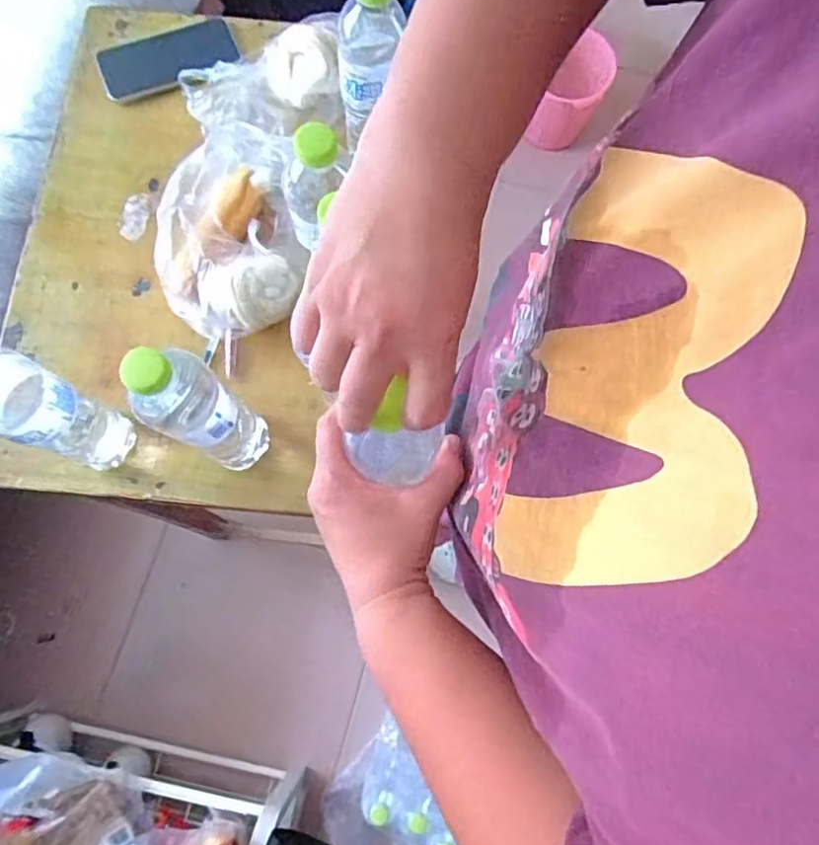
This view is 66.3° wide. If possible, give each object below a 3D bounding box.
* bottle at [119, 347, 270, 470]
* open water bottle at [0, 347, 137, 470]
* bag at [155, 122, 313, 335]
[{"bbox_3d":[-0.166,0.001,0.524,0.052,0.226,0.050,0,74,-1],"label":"bottle"},{"bbox_3d":[-0.305,-0.009,0.525,0.066,0.219,0.062,19,75,5],"label":"open water bottle"},{"bbox_3d":[-0.183,-0.204,0.649,0.142,0.084,0.224,-1,74,-1],"label":"bag"}]

